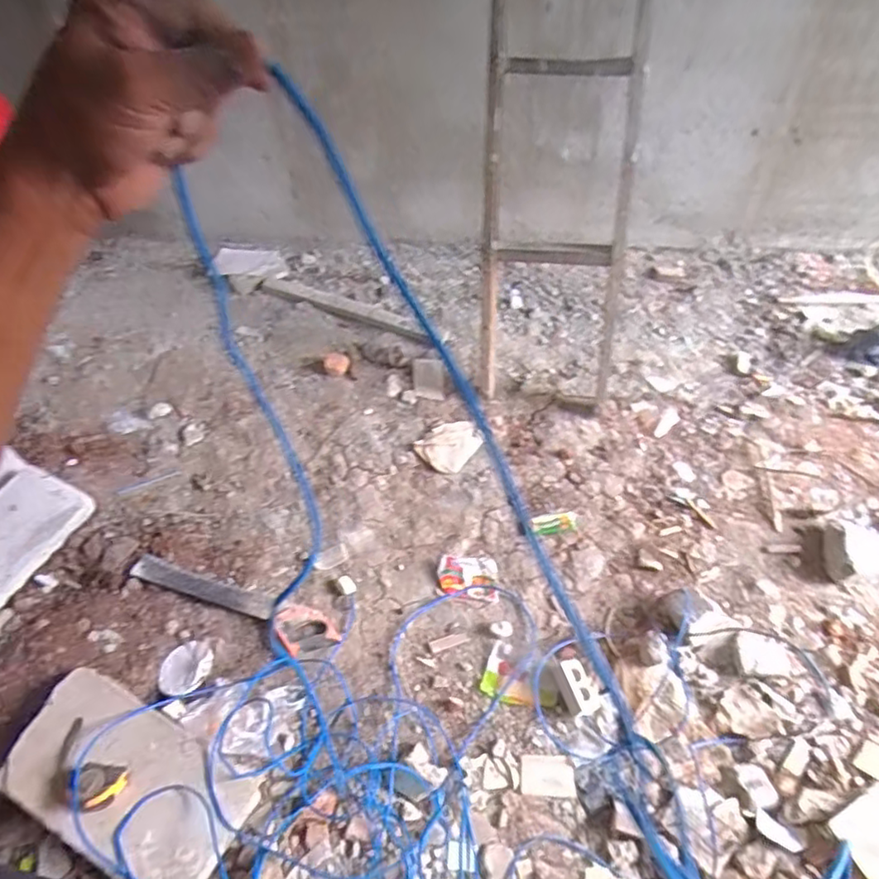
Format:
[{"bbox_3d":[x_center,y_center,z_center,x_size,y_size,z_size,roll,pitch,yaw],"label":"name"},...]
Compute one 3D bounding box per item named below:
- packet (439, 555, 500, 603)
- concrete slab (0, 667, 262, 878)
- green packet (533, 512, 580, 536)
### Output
[{"bbox_3d":[0.075,0.363,1.590,0.152,0.023,0.116,2,46,4],"label":"packet"},{"bbox_3d":[-0.610,0.658,1.174,0.482,0.057,0.255,27,36,7],"label":"concrete slab"},{"bbox_3d":[0.327,0.235,1.692,0.124,0.009,0.063,-5,46,-3],"label":"green packet"}]

